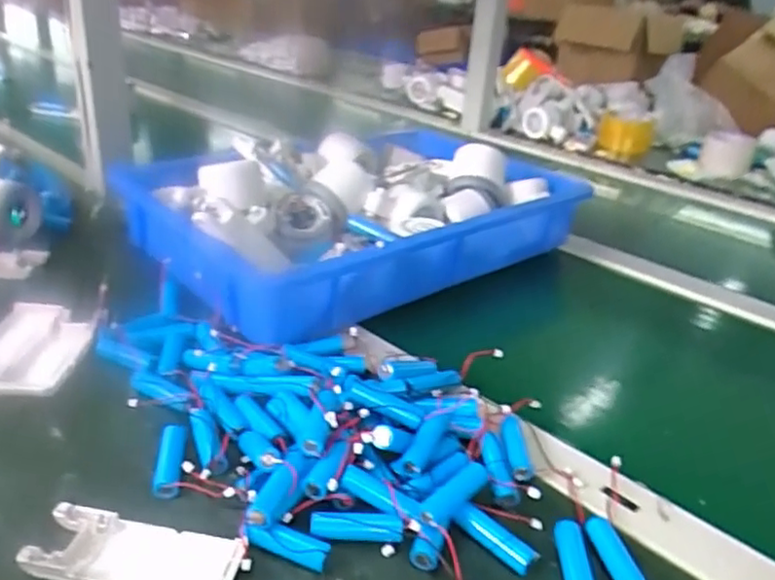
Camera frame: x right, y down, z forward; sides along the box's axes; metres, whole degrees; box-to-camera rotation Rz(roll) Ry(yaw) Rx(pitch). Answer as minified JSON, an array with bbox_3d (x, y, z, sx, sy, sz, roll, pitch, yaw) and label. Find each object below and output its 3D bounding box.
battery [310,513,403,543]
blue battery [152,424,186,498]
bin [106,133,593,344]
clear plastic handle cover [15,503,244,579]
[{"bbox_3d":[-0.017,0.130,0.354,0.050,0.010,0.012,2,28,-4],"label":"battery"},{"bbox_3d":[-0.133,0.104,0.394,0.015,0.015,0.055,-2,29,-12],"label":"blue battery"},{"bbox_3d":[-0.029,-0.085,0.663,0.393,0.100,0.282,-18,36,-36],"label":"bin"},{"bbox_3d":[-0.128,0.135,0.329,0.104,0.008,0.038,7,28,5],"label":"clear plastic handle cover"}]

